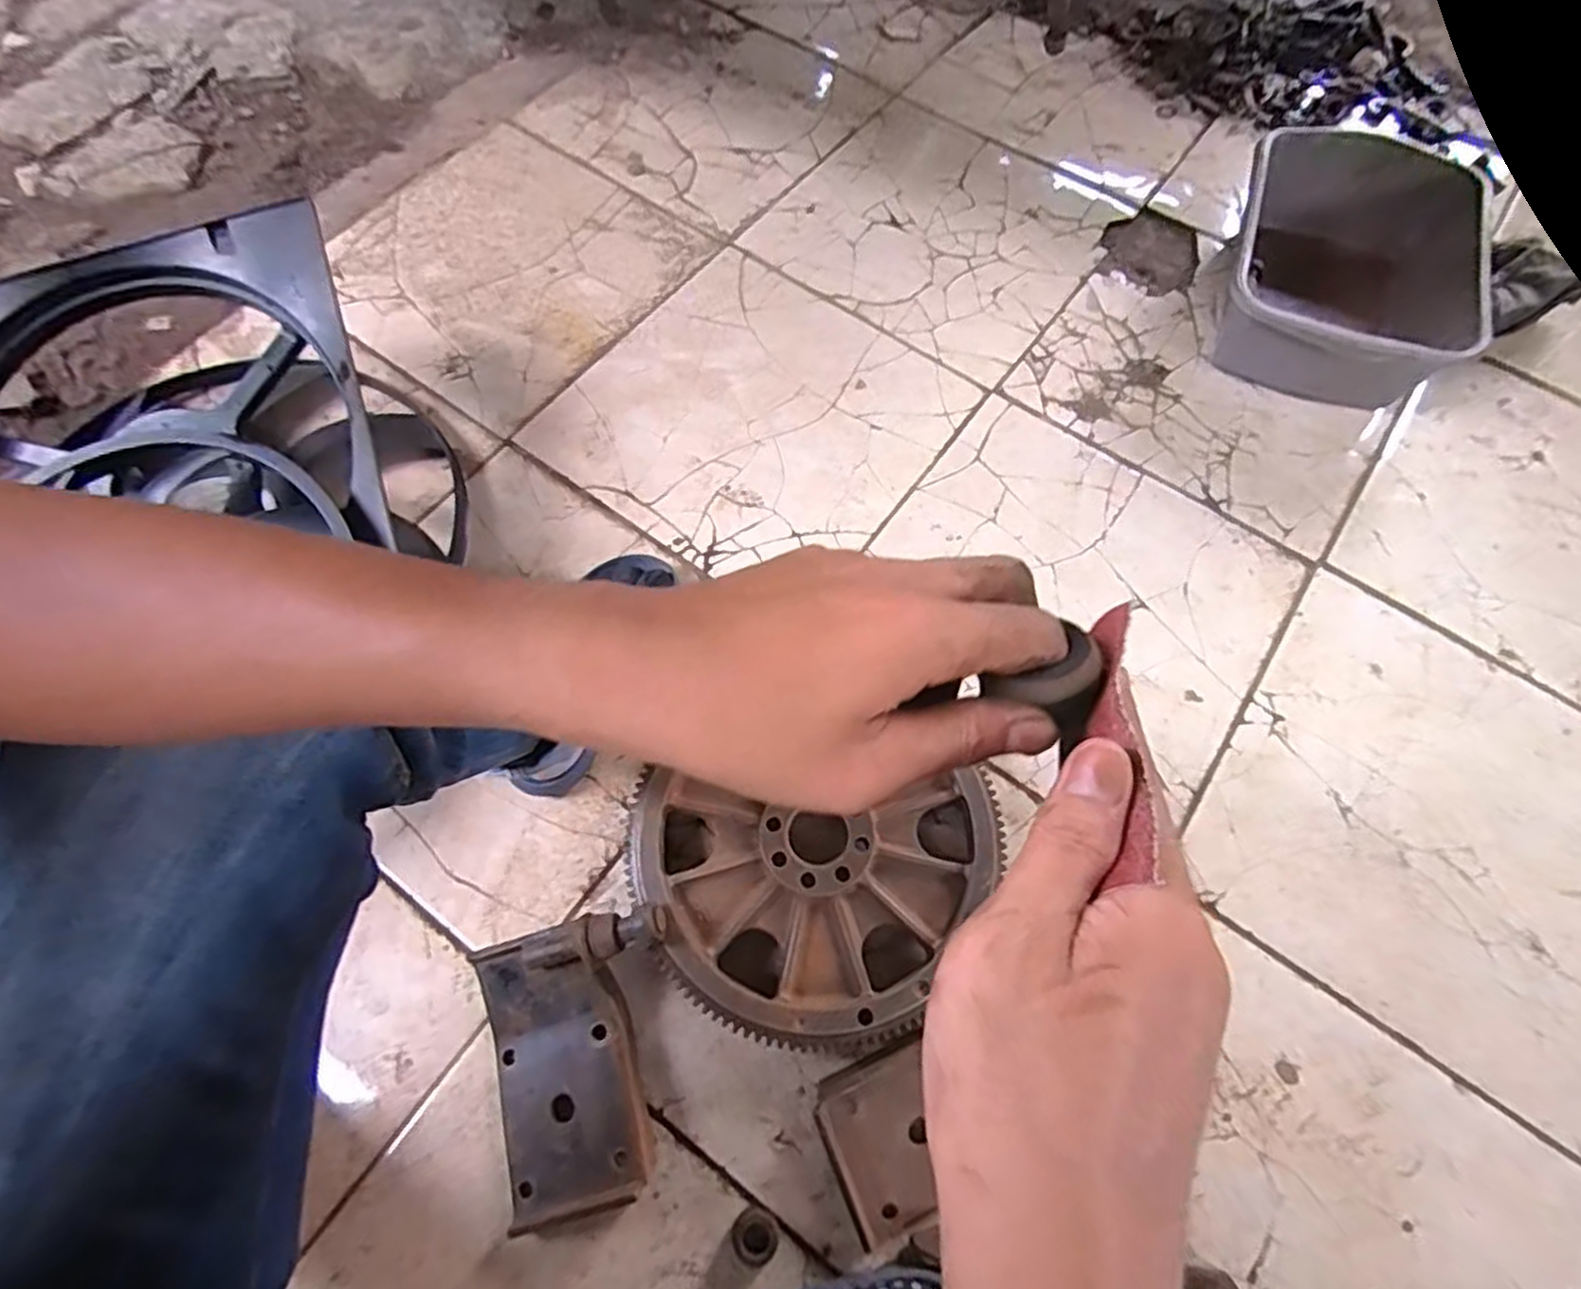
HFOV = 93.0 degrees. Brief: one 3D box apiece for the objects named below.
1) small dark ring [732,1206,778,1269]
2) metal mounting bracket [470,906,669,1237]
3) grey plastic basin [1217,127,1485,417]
[{"bbox_3d":[-0.027,0.445,0.564,0.031,0.018,0.035,-22,69,-9],"label":"small dark ring"},{"bbox_3d":[-0.158,0.323,0.586,0.159,0.060,0.202,-15,68,-6],"label":"metal mounting bracket"},{"bbox_3d":[0.655,-0.441,0.899,0.264,0.120,0.341,22,69,9],"label":"grey plastic basin"}]

